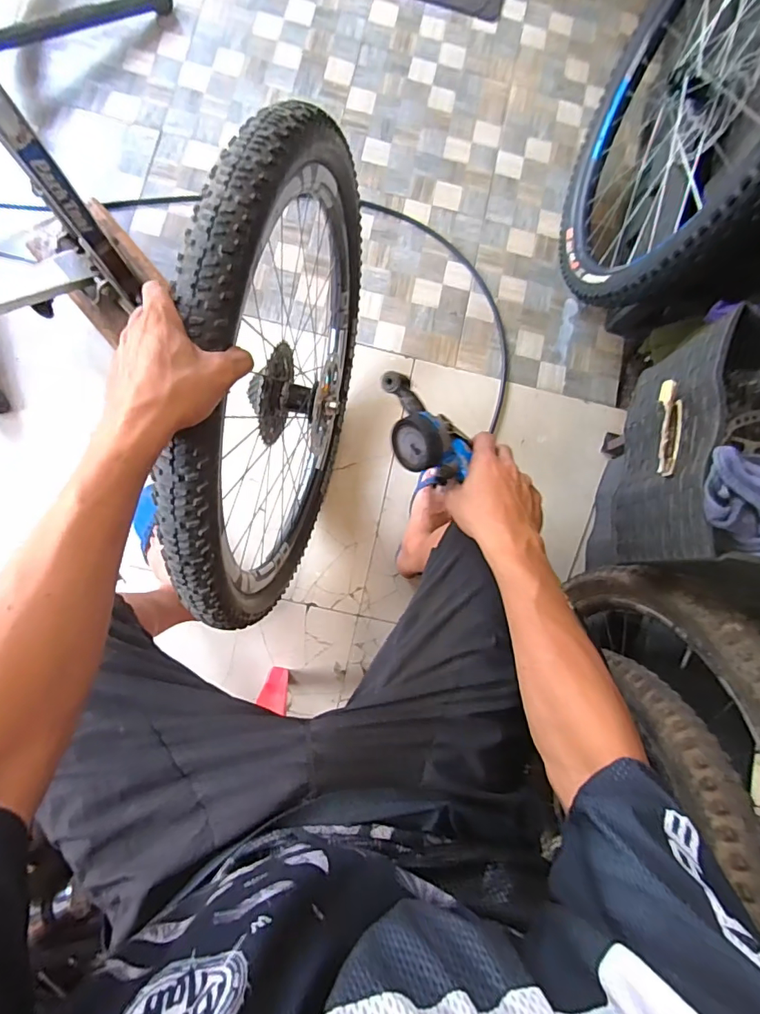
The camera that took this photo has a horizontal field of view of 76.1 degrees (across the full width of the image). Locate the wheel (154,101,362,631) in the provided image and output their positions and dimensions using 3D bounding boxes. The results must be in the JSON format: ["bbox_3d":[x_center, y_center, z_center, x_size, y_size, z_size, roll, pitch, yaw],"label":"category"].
[{"bbox_3d":[-0.127,-0.157,0.719,0.120,0.648,0.631,11,82,-5],"label":"wheel"}]

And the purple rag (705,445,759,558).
[{"bbox_3d":[0.398,-0.004,0.514,0.115,0.052,0.124,-8,84,-7],"label":"purple rag"}]

